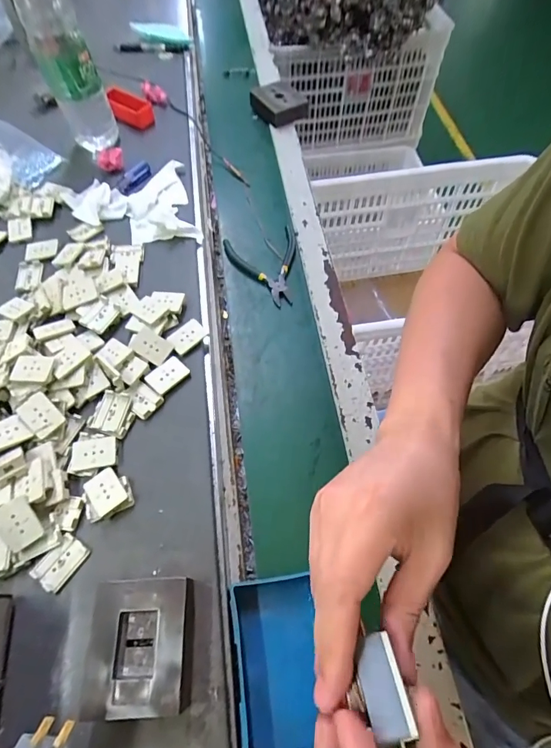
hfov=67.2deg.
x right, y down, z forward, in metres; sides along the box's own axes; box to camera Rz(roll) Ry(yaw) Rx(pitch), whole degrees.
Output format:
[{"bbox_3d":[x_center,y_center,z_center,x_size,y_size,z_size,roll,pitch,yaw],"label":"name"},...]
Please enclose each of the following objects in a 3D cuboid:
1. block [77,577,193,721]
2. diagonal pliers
[{"bbox_3d":[-0.094,0.190,0.294,0.070,0.027,0.079,-2,60,-1],"label":"block"},{"bbox_3d":[-0.007,-0.137,0.523,0.092,0.008,0.115,-17,62,-9],"label":"diagonal pliers"}]

